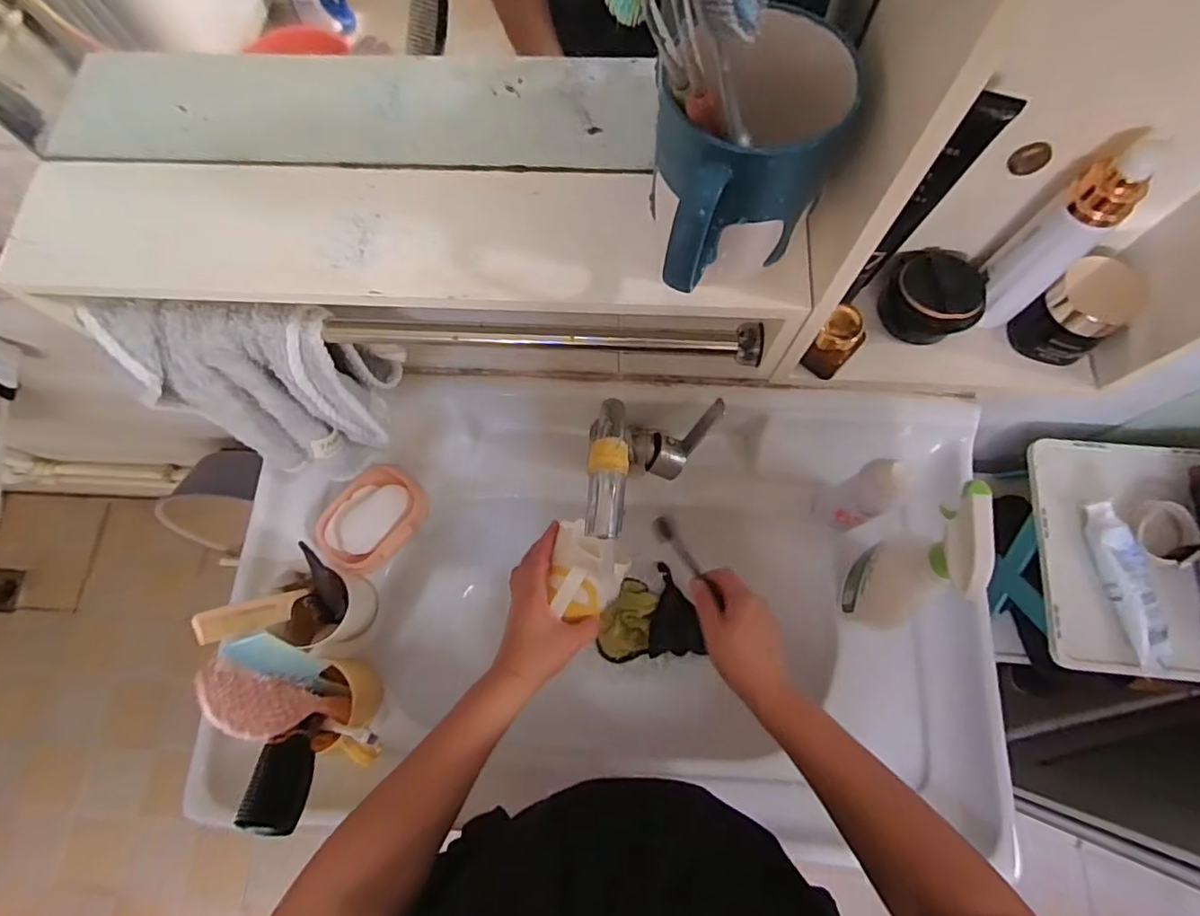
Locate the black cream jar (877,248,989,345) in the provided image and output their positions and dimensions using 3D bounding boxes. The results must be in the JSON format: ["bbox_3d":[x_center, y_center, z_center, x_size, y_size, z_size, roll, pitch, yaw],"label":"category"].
[{"bbox_3d":[0.232,-0.114,0.397,0.064,0.039,0.068,0,73,2],"label":"black cream jar"}]

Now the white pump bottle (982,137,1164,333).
[{"bbox_3d":[0.279,-0.129,0.357,0.039,0.134,0.036,-34,75,-8],"label":"white pump bottle"}]

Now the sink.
[{"bbox_3d":[0.020,0.154,0.688,0.775,0.201,0.446,4,73,3],"label":"sink"}]

